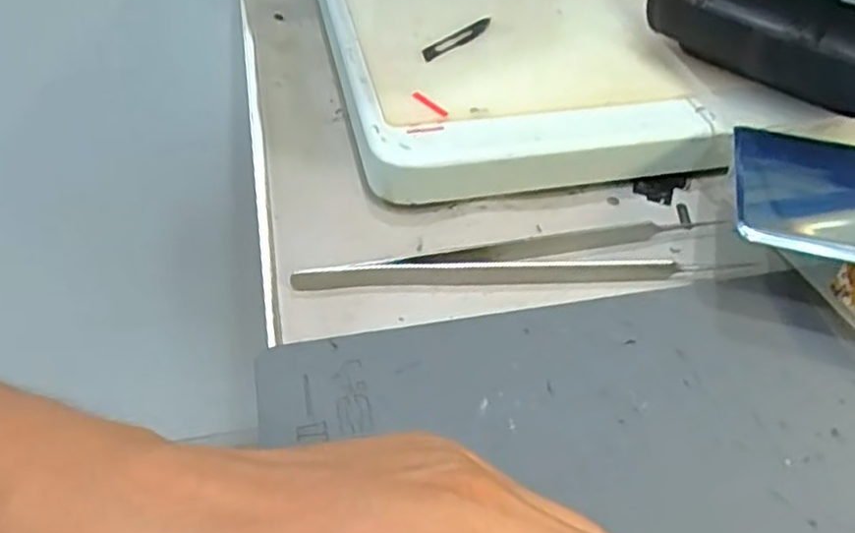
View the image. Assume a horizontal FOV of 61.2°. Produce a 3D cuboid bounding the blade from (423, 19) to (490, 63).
[{"bbox_3d":[0.014,-0.098,0.310,0.042,0.004,0.008,-34,68,-28],"label":"blade"}]

